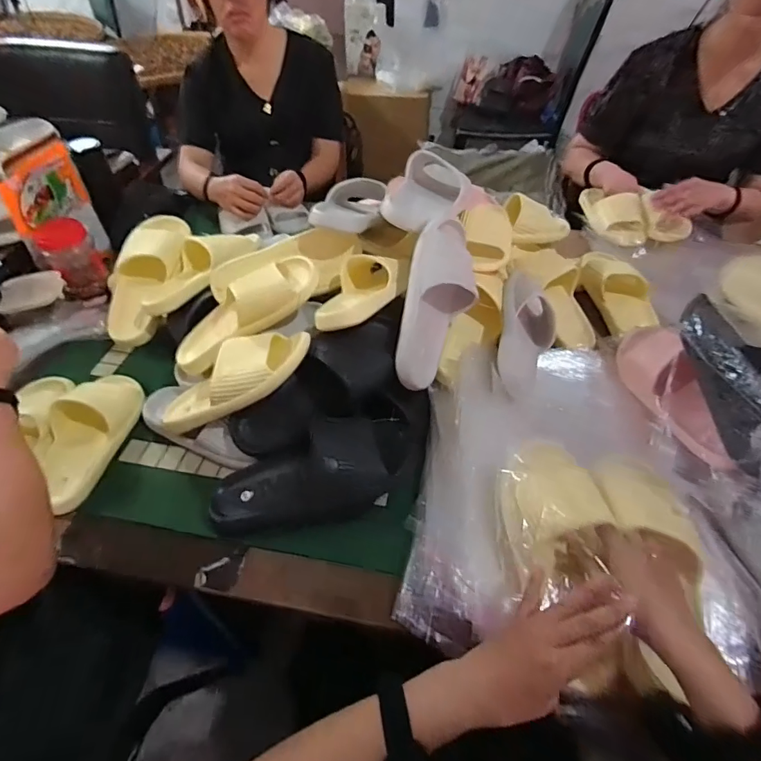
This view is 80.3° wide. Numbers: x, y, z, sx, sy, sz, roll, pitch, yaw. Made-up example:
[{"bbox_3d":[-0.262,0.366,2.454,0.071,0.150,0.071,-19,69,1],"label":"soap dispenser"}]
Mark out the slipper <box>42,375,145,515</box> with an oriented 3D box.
[{"bbox_3d":[-0.431,0.070,0.658,0.095,0.066,0.215,9,48,7],"label":"slipper"}]

